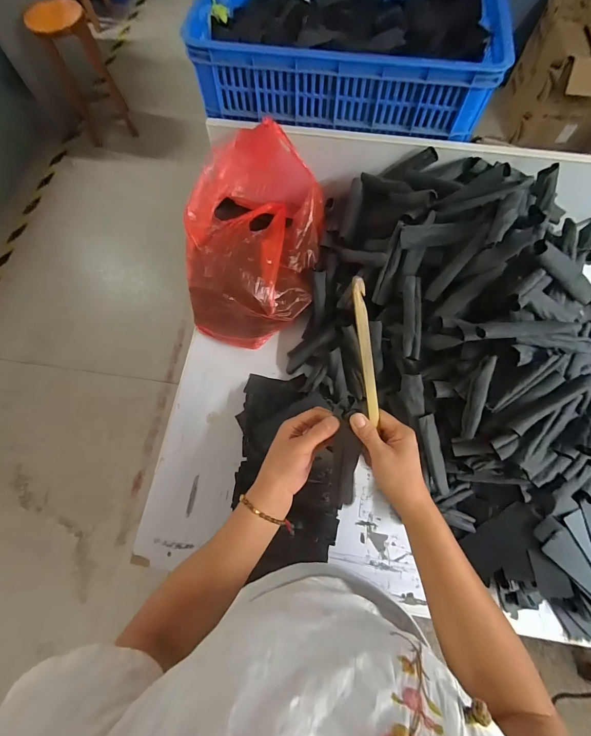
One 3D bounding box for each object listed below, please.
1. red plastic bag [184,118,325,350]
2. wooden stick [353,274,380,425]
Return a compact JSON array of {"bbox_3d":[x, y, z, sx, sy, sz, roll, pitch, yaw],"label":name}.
[{"bbox_3d":[-0.088,-0.269,0.743,0.275,0.195,0.396,9,71,3],"label":"red plastic bag"},{"bbox_3d":[0.080,-0.015,0.376,0.014,0.005,0.174,-15,116,-4],"label":"wooden stick"}]

